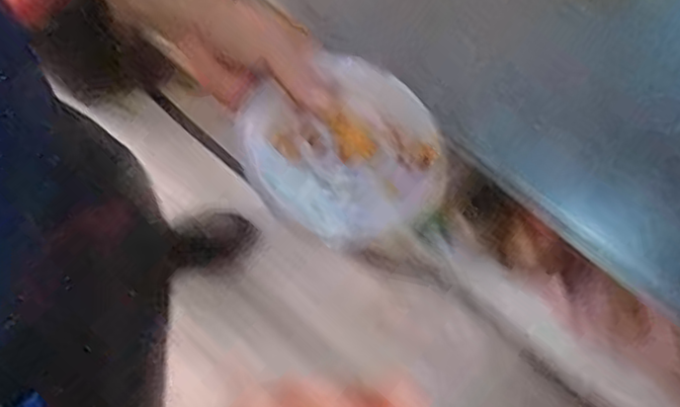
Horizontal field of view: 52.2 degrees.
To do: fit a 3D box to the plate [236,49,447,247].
[{"bbox_3d":[0.004,-0.041,0.509,0.136,0.027,0.141,0,73,1],"label":"plate"}]

